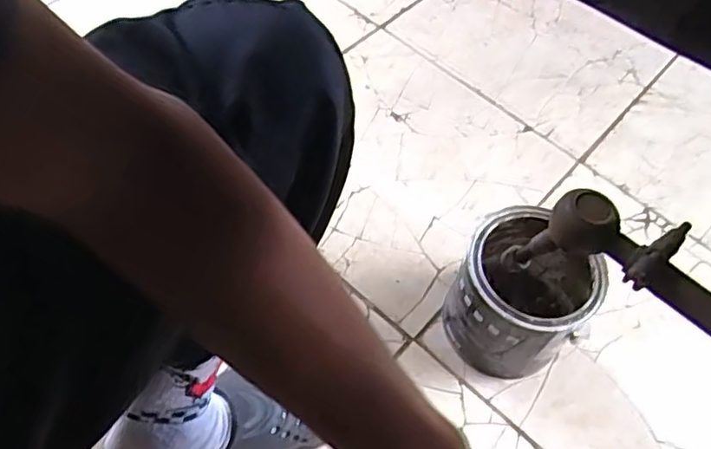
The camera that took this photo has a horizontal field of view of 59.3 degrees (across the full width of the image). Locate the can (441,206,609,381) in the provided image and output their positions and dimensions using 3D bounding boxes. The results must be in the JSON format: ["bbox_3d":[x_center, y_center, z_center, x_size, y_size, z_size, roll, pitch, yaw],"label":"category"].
[{"bbox_3d":[0.191,0.087,0.736,0.141,0.167,0.142,2,58,-3],"label":"can"}]

